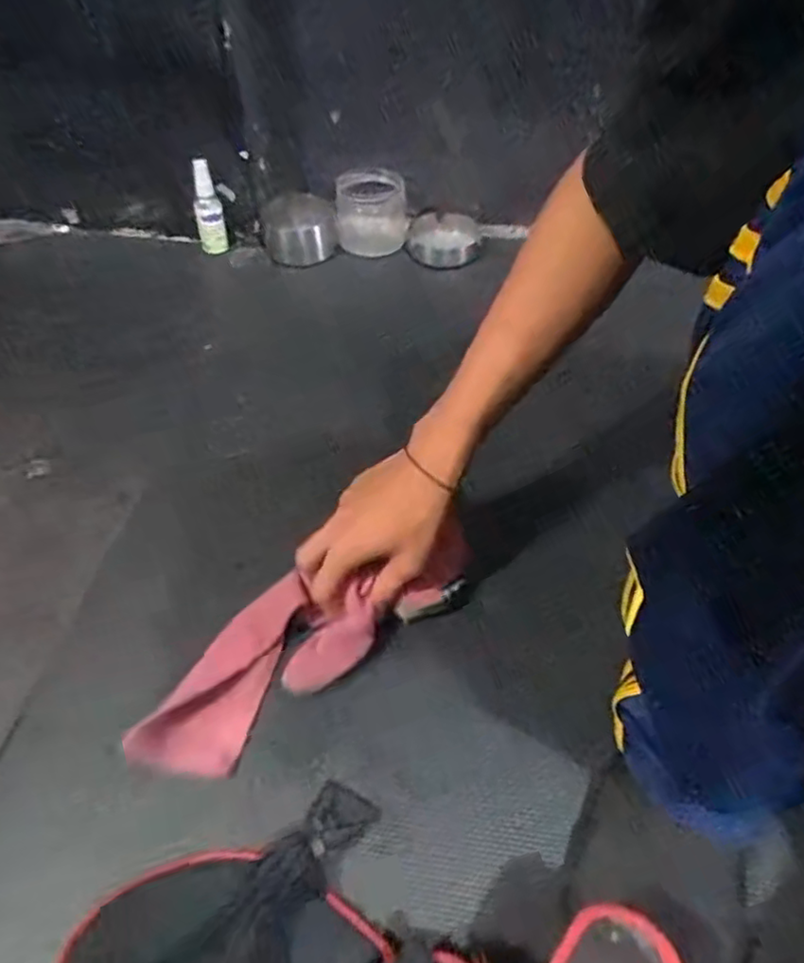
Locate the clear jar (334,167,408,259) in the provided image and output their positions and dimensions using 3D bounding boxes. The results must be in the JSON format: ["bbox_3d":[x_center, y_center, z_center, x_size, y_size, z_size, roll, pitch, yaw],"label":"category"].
[{"bbox_3d":[-0.041,-0.363,0.870,0.095,0.081,0.096,-1,50,-1],"label":"clear jar"}]

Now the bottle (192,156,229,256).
[{"bbox_3d":[-0.257,-0.364,0.840,0.035,0.121,0.030,-12,51,-11],"label":"bottle"}]

